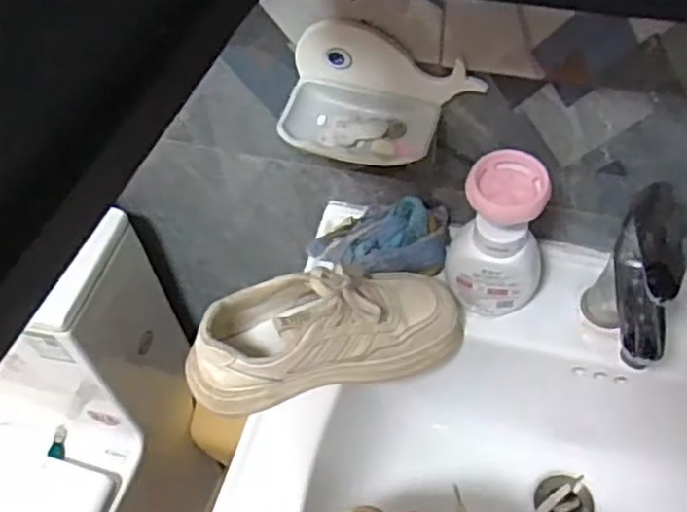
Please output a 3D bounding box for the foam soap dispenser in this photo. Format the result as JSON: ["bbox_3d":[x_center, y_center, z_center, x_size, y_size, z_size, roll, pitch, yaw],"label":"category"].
[{"bbox_3d":[0.137,-0.015,0.620,0.080,0.158,0.057,3,54,5],"label":"foam soap dispenser"}]

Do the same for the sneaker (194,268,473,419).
[{"bbox_3d":[-0.017,0.060,0.621,0.245,0.103,0.086,-14,54,-8],"label":"sneaker"}]

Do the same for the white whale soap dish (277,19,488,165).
[{"bbox_3d":[0.027,-0.127,0.575,0.157,0.075,0.081,12,55,12],"label":"white whale soap dish"}]

